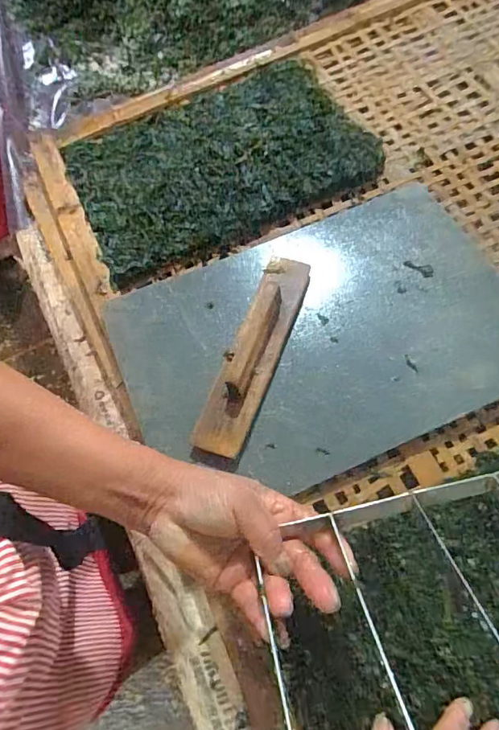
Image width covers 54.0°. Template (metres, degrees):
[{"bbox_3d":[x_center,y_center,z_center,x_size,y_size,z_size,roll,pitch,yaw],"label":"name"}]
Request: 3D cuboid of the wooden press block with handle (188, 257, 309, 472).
[{"bbox_3d":[0.003,-0.015,0.490,0.050,0.045,0.232,18,68,13],"label":"wooden press block with handle"}]

